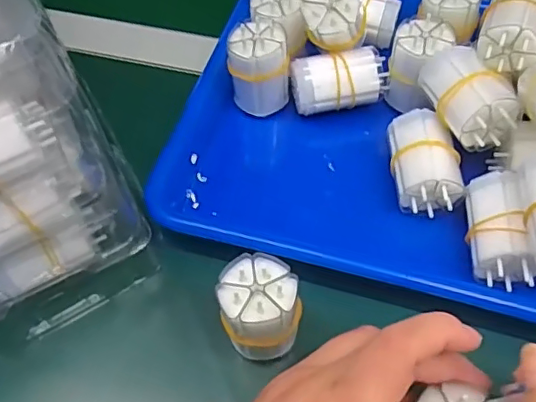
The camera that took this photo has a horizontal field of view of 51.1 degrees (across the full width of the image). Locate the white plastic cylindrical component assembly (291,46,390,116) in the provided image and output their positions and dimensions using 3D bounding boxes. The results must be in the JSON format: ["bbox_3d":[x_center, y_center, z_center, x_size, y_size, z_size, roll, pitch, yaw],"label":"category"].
[{"bbox_3d":[0.050,-0.079,0.391,0.065,0.043,0.033,-9,56,-3],"label":"white plastic cylindrical component assembly"}]

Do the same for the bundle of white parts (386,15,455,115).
[{"bbox_3d":[0.102,-0.090,0.379,0.036,0.054,0.037,-2,56,2],"label":"bundle of white parts"}]

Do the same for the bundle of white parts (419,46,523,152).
[{"bbox_3d":[0.119,-0.066,0.338,0.039,0.030,0.065,-18,57,-9],"label":"bundle of white parts"}]

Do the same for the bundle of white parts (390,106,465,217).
[{"bbox_3d":[0.099,-0.023,0.352,0.042,0.038,0.060,2,56,5],"label":"bundle of white parts"}]

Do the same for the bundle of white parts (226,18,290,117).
[{"bbox_3d":[-0.006,-0.092,0.386,0.039,0.051,0.036,-2,56,2],"label":"bundle of white parts"}]

